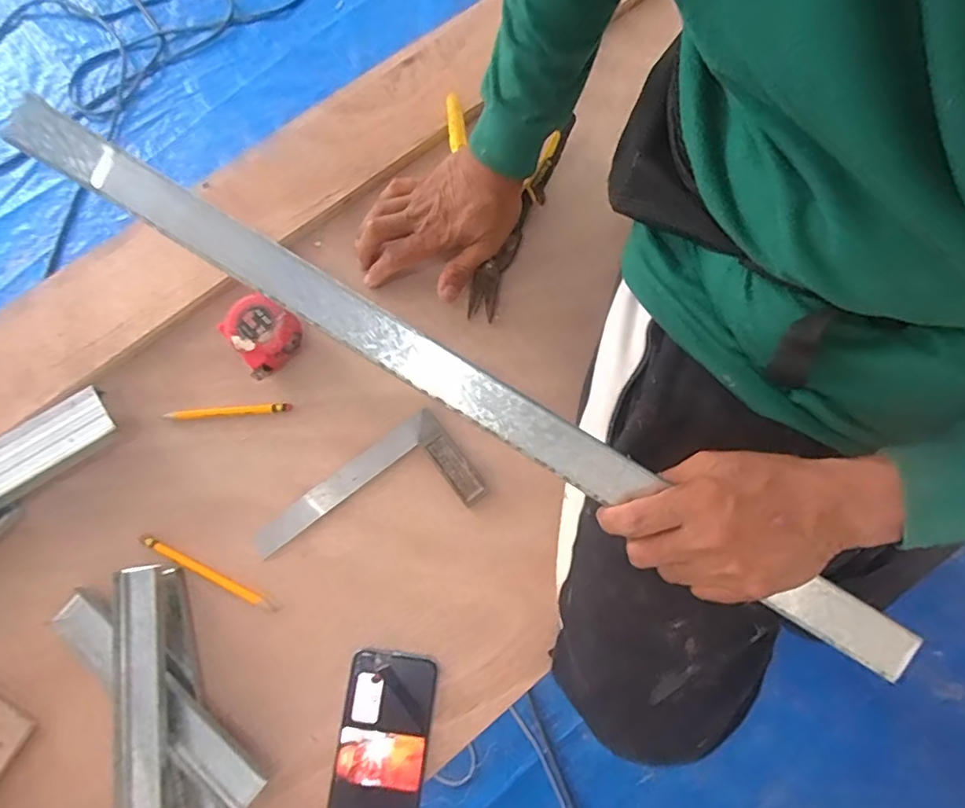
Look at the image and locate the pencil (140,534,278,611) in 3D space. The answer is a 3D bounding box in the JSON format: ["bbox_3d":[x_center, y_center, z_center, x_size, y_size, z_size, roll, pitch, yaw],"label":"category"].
[{"bbox_3d":[-0.244,0.151,0.499,0.134,0.007,0.011,27,76,6],"label":"pencil"}]

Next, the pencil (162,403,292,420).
[{"bbox_3d":[-0.242,0.007,0.538,0.116,0.004,0.010,-4,76,-1],"label":"pencil"}]

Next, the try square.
[{"bbox_3d":[-0.103,0.097,0.519,0.196,0.008,0.099,-35,78,-10],"label":"try square"}]

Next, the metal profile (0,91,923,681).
[{"bbox_3d":[-0.009,-0.010,0.397,0.704,0.029,0.041,32,76,0],"label":"metal profile"}]

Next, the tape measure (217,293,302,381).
[{"bbox_3d":[-0.207,-0.068,0.539,0.064,0.043,0.066,-33,78,-8],"label":"tape measure"}]

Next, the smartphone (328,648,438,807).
[{"bbox_3d":[-0.085,0.291,0.469,0.073,0.015,0.154,7,76,2],"label":"smartphone"}]

